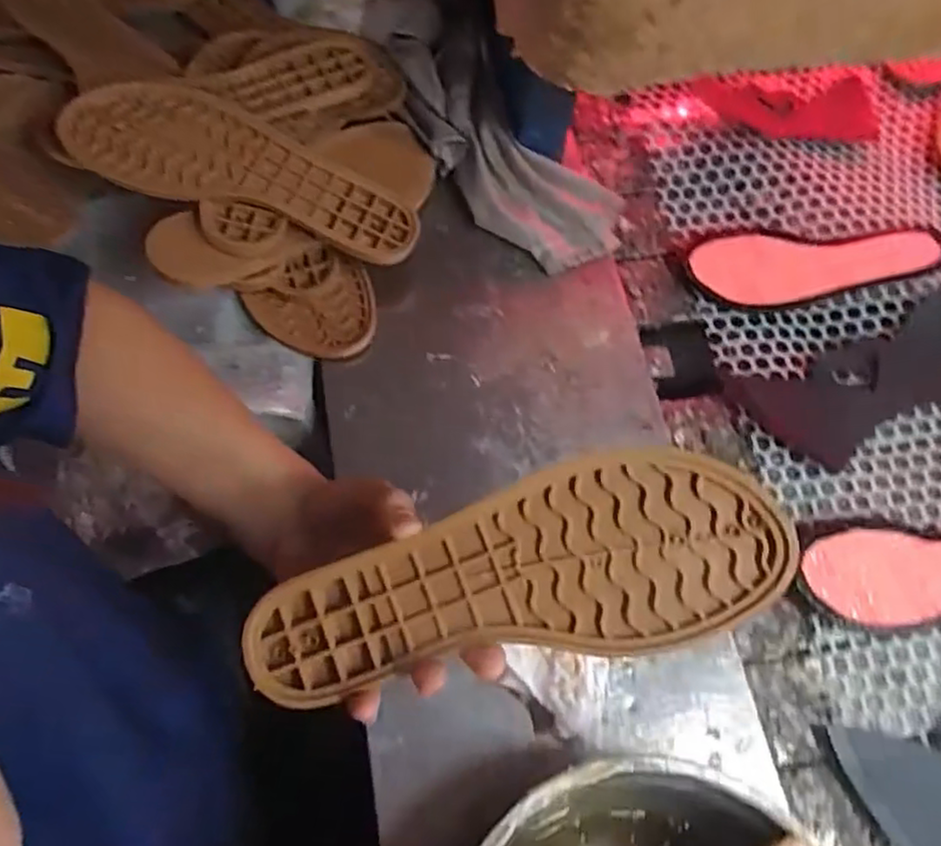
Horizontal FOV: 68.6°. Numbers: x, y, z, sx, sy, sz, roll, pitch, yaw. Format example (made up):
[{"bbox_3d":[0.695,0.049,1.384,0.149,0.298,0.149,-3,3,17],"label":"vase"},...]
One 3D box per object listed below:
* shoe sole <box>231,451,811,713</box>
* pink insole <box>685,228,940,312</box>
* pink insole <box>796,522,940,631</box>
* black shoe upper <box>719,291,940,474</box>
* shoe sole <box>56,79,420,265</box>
[{"bbox_3d":[0.017,0.069,0.304,0.235,0.018,0.079,-15,68,4],"label":"shoe sole"},{"bbox_3d":[0.296,-0.132,0.581,0.224,0.017,0.069,-4,75,-1],"label":"pink insole"},{"bbox_3d":[0.339,0.104,0.488,0.228,0.011,0.072,-1,72,-6],"label":"pink insole"},{"bbox_3d":[0.321,-0.032,0.549,0.207,0.011,0.091,-20,70,-10],"label":"black shoe upper"},{"bbox_3d":[-0.153,-0.176,0.481,0.239,0.028,0.091,20,67,-11],"label":"shoe sole"}]

